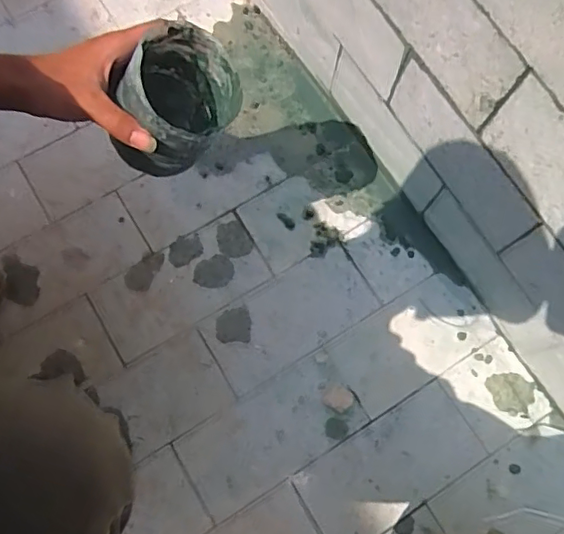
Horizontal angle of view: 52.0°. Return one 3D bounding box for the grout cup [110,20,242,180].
[{"bbox_3d":[-0.091,-0.131,0.471,0.089,0.096,0.089,49,59,-16],"label":"grout cup"}]

